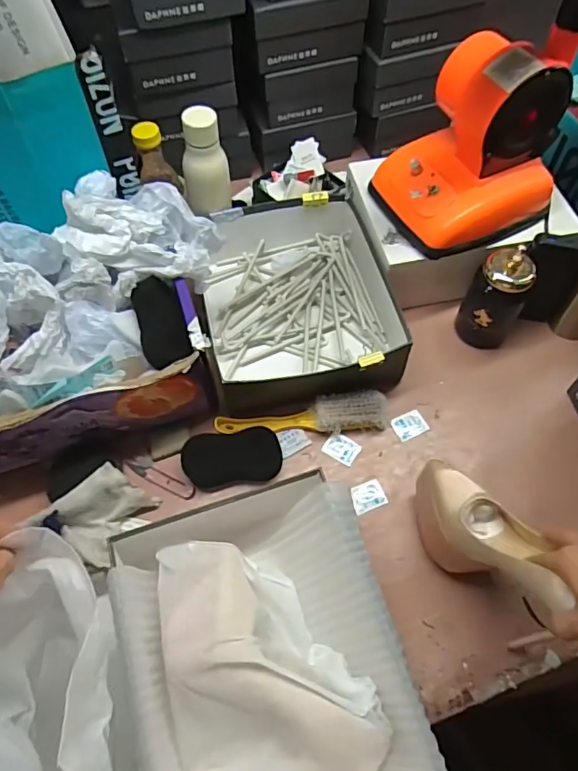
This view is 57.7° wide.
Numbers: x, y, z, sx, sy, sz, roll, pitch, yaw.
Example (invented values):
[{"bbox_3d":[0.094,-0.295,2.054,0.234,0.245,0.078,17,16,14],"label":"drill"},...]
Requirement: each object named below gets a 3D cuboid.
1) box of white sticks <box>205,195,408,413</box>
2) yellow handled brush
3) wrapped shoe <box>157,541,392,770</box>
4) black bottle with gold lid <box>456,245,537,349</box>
[{"bbox_3d":[0.010,-0.129,0.780,0.265,0.086,0.328,-10,61,-5],"label":"box of white sticks"},{"bbox_3d":[0.019,0.044,0.709,0.227,0.035,0.050,-7,61,-3],"label":"yellow handled brush"},{"bbox_3d":[-0.023,0.279,0.526,0.187,0.071,0.256,-13,61,-6],"label":"wrapped shoe"},{"bbox_3d":[0.283,-0.114,0.729,0.077,0.154,0.060,27,64,15],"label":"black bottle with gold lid"}]

